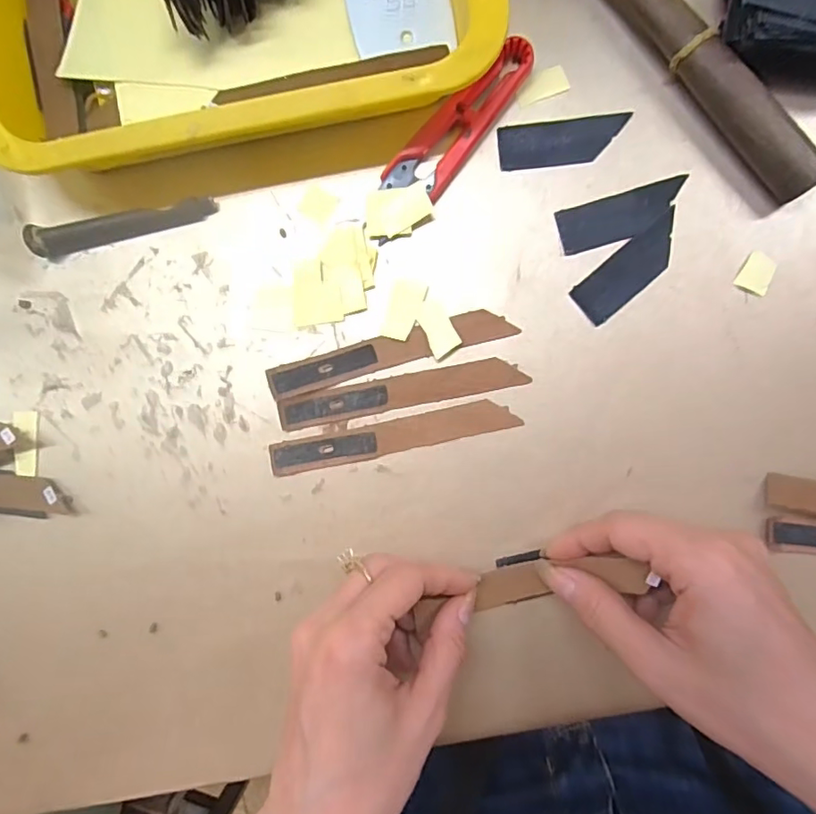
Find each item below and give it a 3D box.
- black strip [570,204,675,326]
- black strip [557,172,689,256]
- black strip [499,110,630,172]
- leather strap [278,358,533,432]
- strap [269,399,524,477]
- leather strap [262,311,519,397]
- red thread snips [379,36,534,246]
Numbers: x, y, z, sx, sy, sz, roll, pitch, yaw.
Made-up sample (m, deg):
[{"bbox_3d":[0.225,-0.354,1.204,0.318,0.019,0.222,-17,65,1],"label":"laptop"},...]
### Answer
[{"bbox_3d":[0.114,-0.071,0.278,0.065,0.004,0.023,-41,89,1],"label":"black strip"},{"bbox_3d":[0.109,-0.098,0.281,0.065,0.004,0.024,-16,90,1],"label":"black strip"},{"bbox_3d":[0.080,-0.136,0.282,0.065,0.004,0.023,-7,90,1],"label":"black strip"},{"bbox_3d":[-0.003,-0.008,0.281,0.124,0.004,0.017,-11,90,1],"label":"leather strap"},{"bbox_3d":[-0.008,0.016,0.282,0.126,0.004,0.017,-12,90,1],"label":"strap"},{"bbox_3d":[-0.009,-0.028,0.279,0.124,0.009,0.017,-16,90,1],"label":"leather strap"},{"bbox_3d":[0.021,-0.136,0.279,0.029,0.010,0.115,42,91,1],"label":"red thread snips"}]

